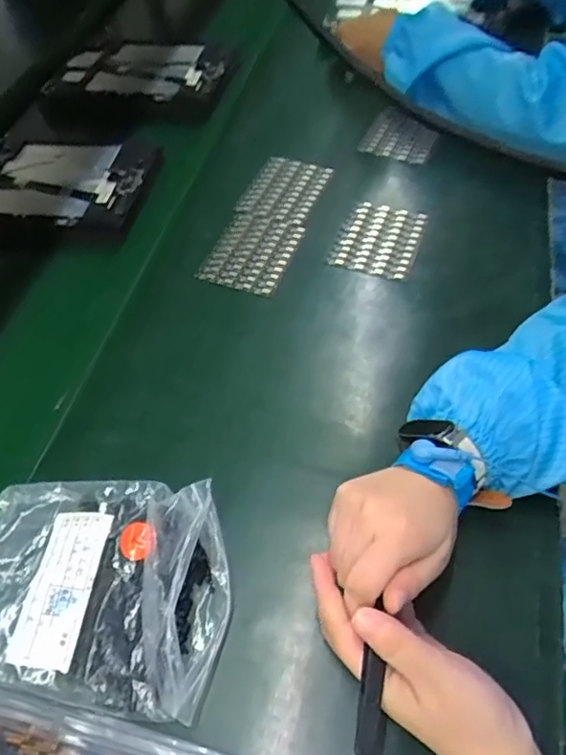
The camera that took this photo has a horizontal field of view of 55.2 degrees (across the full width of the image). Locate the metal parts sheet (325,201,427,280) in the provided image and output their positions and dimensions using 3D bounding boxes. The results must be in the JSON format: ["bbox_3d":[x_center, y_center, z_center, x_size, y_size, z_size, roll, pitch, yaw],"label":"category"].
[{"bbox_3d":[0.094,-0.139,0.540,0.079,0.007,0.090,15,58,16],"label":"metal parts sheet"}]

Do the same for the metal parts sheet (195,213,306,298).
[{"bbox_3d":[-0.029,-0.127,0.545,0.080,0.007,0.102,16,58,17],"label":"metal parts sheet"}]

